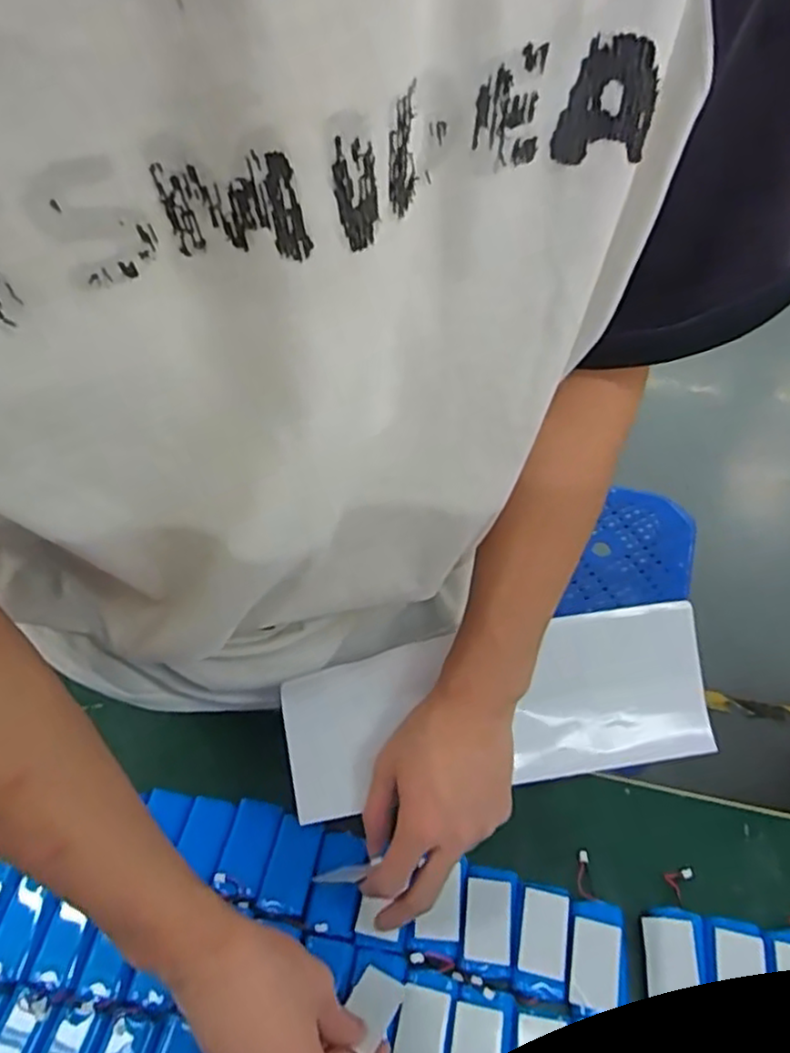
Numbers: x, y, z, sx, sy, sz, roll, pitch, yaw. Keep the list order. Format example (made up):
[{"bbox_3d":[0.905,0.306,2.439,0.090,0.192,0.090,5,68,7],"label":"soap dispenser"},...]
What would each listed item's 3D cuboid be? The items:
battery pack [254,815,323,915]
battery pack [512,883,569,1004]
[{"bbox_3d":[-0.078,0.253,0.512,0.033,0.011,0.064,7,55,10],"label":"battery pack"},{"bbox_3d":[0.099,0.282,0.466,0.035,0.005,0.067,6,55,10],"label":"battery pack"}]

